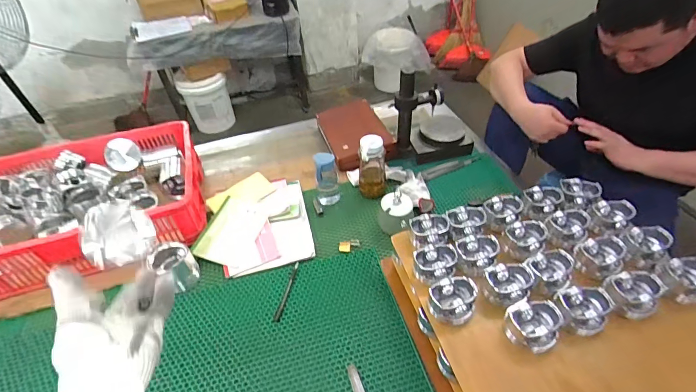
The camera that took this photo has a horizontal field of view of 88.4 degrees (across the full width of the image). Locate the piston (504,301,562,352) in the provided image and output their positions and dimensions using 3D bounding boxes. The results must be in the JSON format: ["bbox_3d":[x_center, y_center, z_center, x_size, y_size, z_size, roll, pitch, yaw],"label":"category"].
[{"bbox_3d":[0.316,0.220,0.614,0.087,0.050,0.070,1,43,6],"label":"piston"}]

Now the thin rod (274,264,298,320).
[{"bbox_3d":[-0.143,0.220,0.837,0.014,0.008,0.150,6,44,11],"label":"thin rod"}]

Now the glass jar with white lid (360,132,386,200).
[{"bbox_3d":[0.068,-0.081,1.001,0.078,0.182,0.078,-2,43,2],"label":"glass jar with white lid"}]

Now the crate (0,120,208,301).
[{"bbox_3d":[-0.732,0.015,0.973,0.631,0.138,0.407,-15,44,-11],"label":"crate"}]

